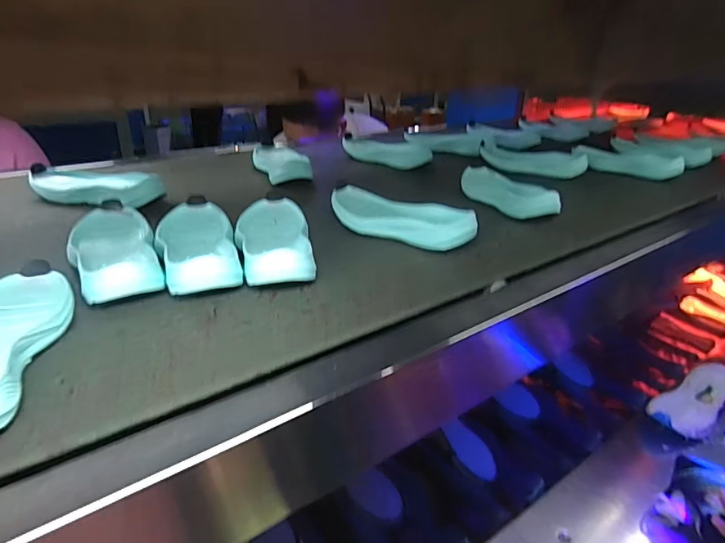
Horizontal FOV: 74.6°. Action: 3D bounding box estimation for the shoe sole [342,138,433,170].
[{"bbox_3d":[0.054,-0.259,1.023,0.200,0.034,0.079,15,33,28],"label":"shoe sole"}]

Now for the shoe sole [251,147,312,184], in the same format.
[{"bbox_3d":[-0.158,-0.207,0.891,0.087,0.039,0.192,-7,28,-17],"label":"shoe sole"}]

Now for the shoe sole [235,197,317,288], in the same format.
[{"bbox_3d":[-0.104,-0.042,0.560,0.082,0.044,0.201,-3,27,-10],"label":"shoe sole"}]

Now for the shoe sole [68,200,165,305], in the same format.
[{"bbox_3d":[-0.271,-0.023,0.518,0.081,0.040,0.203,-11,30,-24],"label":"shoe sole"}]

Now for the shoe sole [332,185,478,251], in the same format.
[{"bbox_3d":[0.041,-0.070,0.626,0.205,0.043,0.075,23,33,35],"label":"shoe sole"}]

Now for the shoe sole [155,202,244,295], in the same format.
[{"bbox_3d":[-0.188,-0.029,0.539,0.083,0.035,0.196,-7,28,-17],"label":"shoe sole"}]

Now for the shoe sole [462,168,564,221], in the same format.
[{"bbox_3d":[0.219,-0.131,0.769,0.079,0.038,0.206,-7,28,-18],"label":"shoe sole"}]

